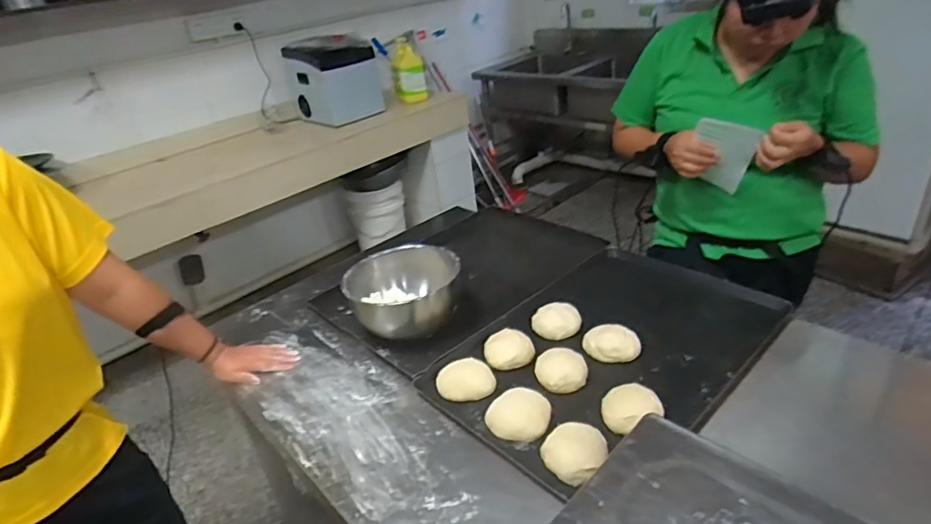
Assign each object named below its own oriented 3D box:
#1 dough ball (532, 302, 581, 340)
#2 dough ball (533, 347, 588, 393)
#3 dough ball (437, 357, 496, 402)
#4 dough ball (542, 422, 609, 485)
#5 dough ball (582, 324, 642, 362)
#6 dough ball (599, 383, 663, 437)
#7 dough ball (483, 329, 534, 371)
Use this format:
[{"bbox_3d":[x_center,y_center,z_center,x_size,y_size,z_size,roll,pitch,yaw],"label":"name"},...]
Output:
[{"bbox_3d":[0.171,0.111,1.023,0.089,0.032,0.074,-1,31,13],"label":"dough ball"},{"bbox_3d":[0.161,0.182,0.909,0.084,0.034,0.078,-6,30,4],"label":"dough ball"},{"bbox_3d":[0.001,0.202,0.919,0.099,0.032,0.075,-4,30,8],"label":"dough ball"},{"bbox_3d":[0.154,0.266,0.760,0.085,0.036,0.089,-6,30,4],"label":"dough ball"},{"bbox_3d":[0.259,0.145,0.953,0.099,0.040,0.070,-1,31,13],"label":"dough ball"},{"bbox_3d":[0.250,0.225,0.822,0.081,0.048,0.075,-6,30,4],"label":"dough ball"},{"bbox_3d":[0.077,0.155,0.967,0.089,0.035,0.070,-2,30,11],"label":"dough ball"}]

